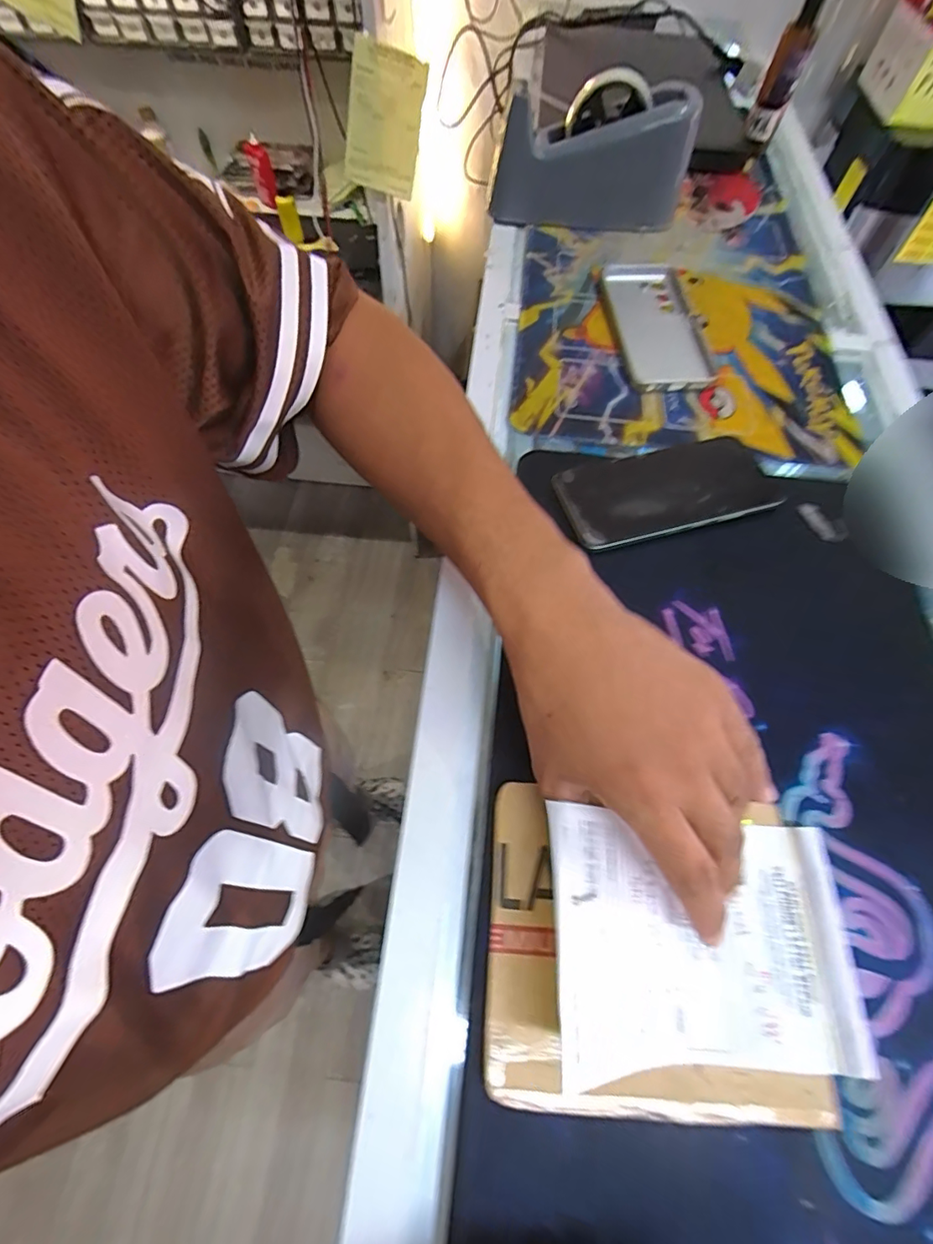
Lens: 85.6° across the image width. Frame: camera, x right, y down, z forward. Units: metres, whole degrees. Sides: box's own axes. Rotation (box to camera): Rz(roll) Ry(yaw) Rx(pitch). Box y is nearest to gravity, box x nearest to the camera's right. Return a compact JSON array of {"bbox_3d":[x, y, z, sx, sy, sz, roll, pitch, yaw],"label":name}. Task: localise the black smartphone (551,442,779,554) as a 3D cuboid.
[{"bbox_3d":[0.156,-0.103,0.391,0.172,0.013,0.081,-12,64,-8],"label":"black smartphone"}]

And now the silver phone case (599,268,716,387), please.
[{"bbox_3d":[0.179,-0.288,0.487,0.086,0.018,0.175,-8,63,-5],"label":"silver phone case"}]

